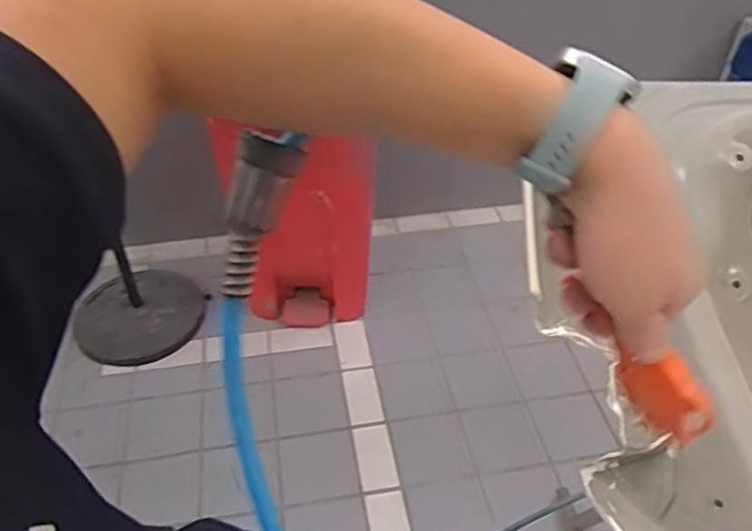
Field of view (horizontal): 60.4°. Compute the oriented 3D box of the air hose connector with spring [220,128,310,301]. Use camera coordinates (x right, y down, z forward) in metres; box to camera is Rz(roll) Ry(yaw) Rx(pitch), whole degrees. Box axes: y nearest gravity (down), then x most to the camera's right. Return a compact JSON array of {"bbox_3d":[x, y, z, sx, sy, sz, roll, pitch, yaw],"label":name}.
[{"bbox_3d":[-0.074,-0.028,0.392,0.029,0.098,0.028,28,18,29],"label":"air hose connector with spring"}]

